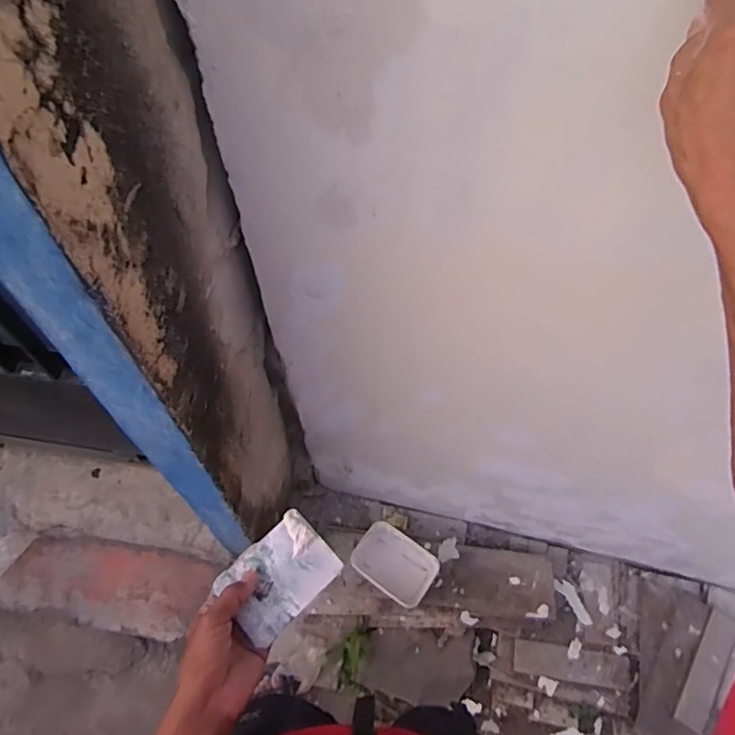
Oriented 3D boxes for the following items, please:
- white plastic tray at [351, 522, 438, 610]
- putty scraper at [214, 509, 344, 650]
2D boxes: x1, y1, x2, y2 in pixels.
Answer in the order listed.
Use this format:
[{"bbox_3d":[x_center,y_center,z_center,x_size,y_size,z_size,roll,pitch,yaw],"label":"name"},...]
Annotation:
[{"bbox_3d":[0.068,0.502,1.361,0.200,0.090,0.133,32,65,19],"label":"white plastic tray"},{"bbox_3d":[-0.088,0.203,0.522,0.106,0.010,0.080,-41,66,-20],"label":"putty scraper"}]

